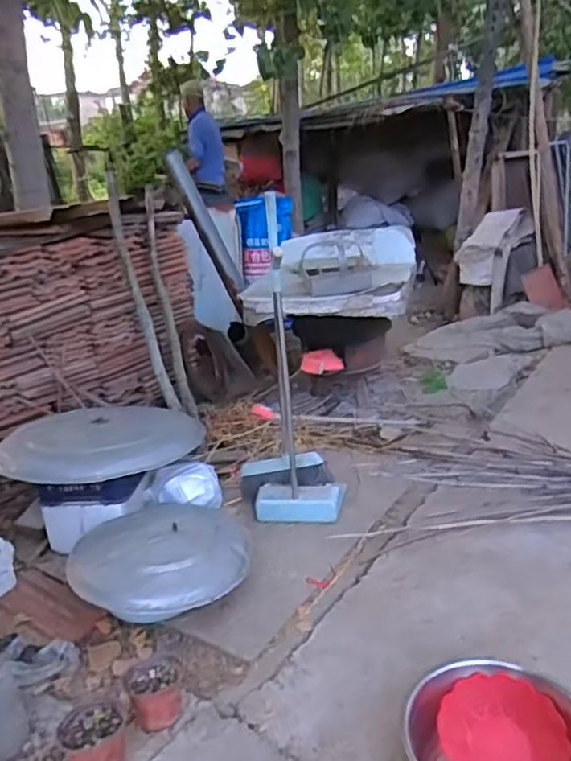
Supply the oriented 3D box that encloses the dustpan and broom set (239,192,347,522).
[{"bbox_3d":[-0.002,-0.012,1.718,0.305,0.853,0.193,-4,21,-3],"label":"dustpan and broom set"}]

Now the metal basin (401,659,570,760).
[{"bbox_3d":[0.345,0.605,0.967,0.309,0.133,0.278,5,22,20],"label":"metal basin"}]

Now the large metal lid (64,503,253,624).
[{"bbox_3d":[-0.282,0.413,1.493,0.368,0.107,0.415,12,25,34],"label":"large metal lid"}]

